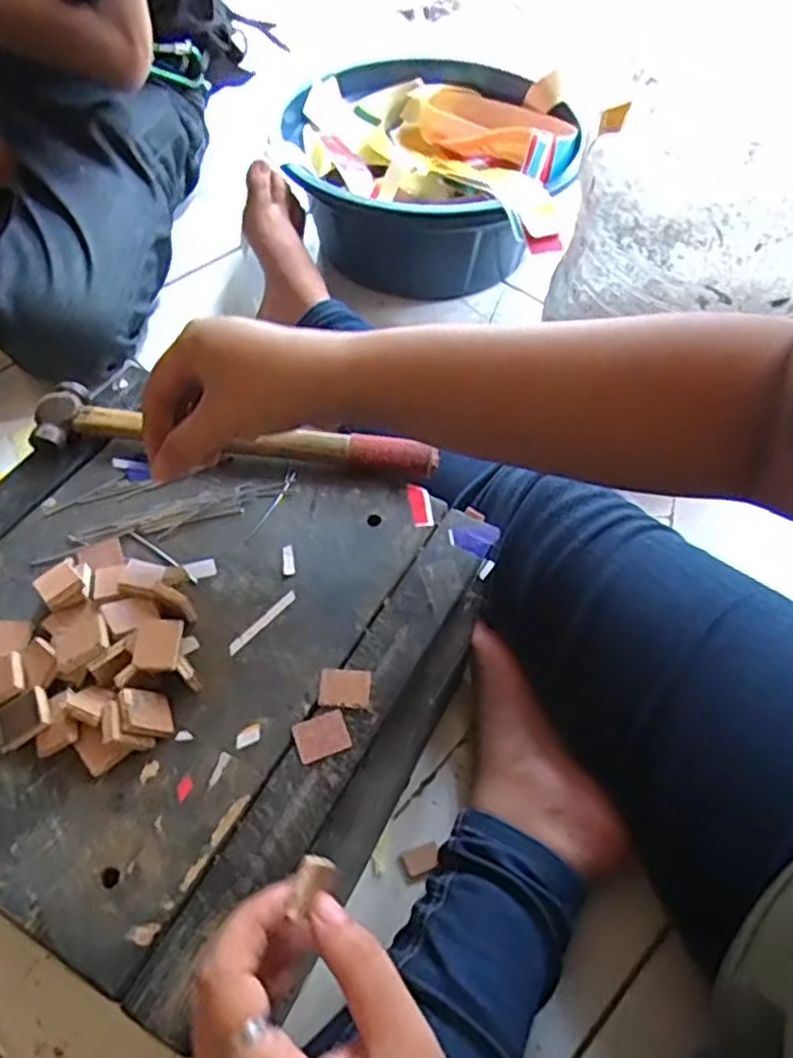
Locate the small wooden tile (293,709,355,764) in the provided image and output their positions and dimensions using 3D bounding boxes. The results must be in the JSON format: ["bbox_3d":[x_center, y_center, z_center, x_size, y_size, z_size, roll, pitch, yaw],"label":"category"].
[{"bbox_3d":[-0.035,0.096,0.338,0.025,0.004,0.019,-17,57,-12],"label":"small wooden tile"}]

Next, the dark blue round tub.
[{"bbox_3d":[0.035,-0.426,0.861,0.314,0.166,0.345,1,55,-1],"label":"dark blue round tub"}]

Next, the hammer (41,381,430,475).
[{"bbox_3d":[-0.096,-0.048,0.429,0.235,0.022,0.043,11,55,7],"label":"hammer"}]

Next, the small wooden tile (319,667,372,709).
[{"bbox_3d":[-0.025,0.077,0.353,0.025,0.004,0.020,5,55,2],"label":"small wooden tile"}]

